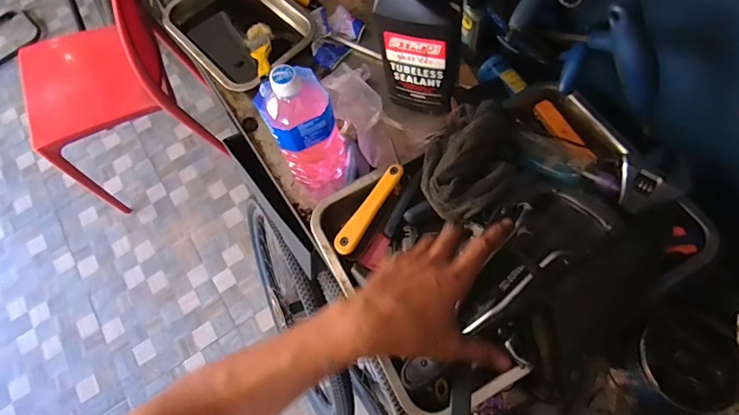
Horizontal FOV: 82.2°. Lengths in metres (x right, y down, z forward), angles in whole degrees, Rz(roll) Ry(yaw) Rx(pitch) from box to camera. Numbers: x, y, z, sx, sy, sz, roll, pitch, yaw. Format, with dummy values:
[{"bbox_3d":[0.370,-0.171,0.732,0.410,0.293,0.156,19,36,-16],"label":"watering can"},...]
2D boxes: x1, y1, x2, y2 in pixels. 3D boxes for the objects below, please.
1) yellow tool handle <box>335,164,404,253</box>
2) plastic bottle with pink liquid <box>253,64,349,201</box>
[{"bbox_3d":[-0.001,0.000,0.526,0.027,0.021,0.128,31,74,15],"label":"yellow tool handle"},{"bbox_3d":[-0.083,-0.099,0.552,0.094,0.210,0.081,-12,68,0],"label":"plastic bottle with pink liquid"}]

